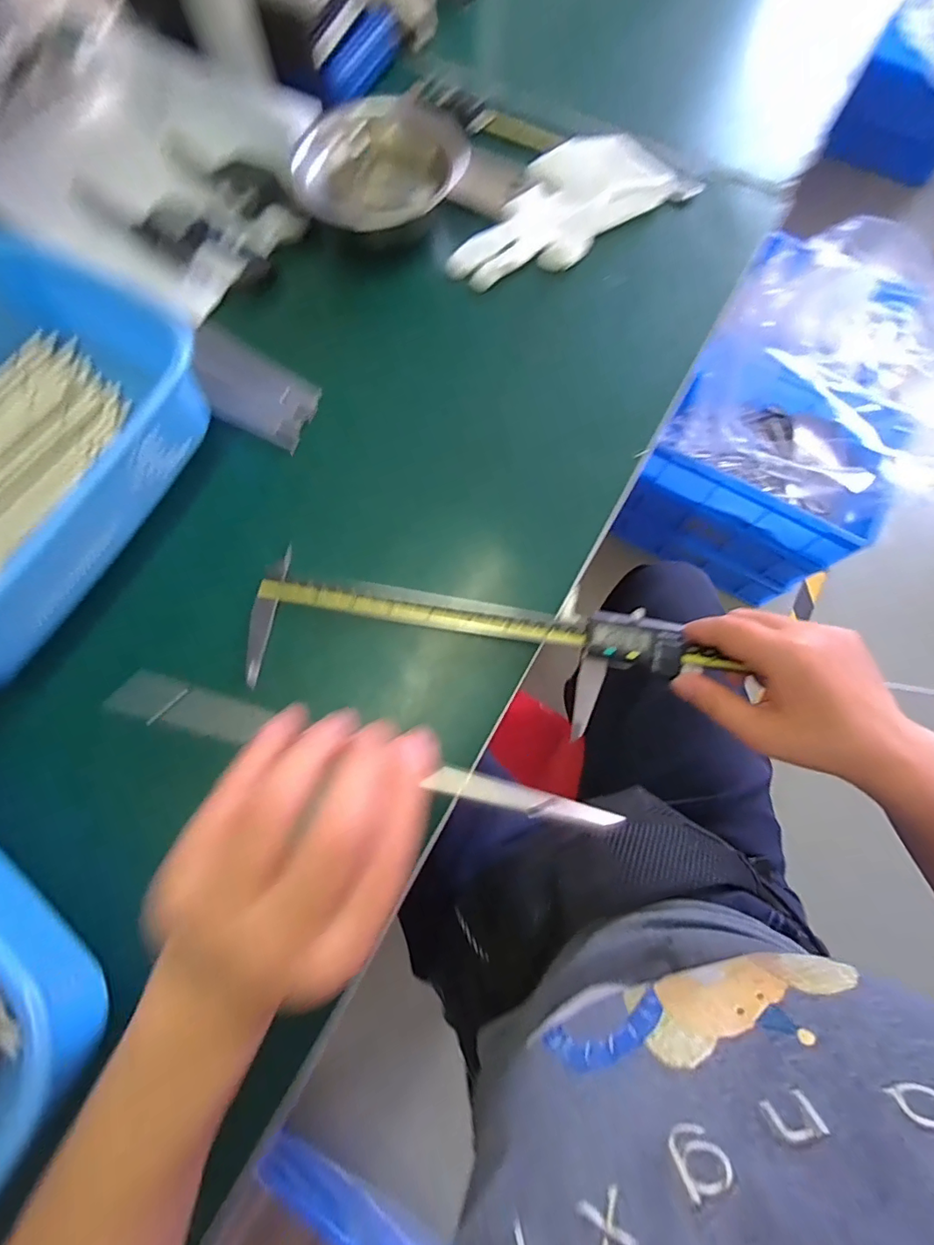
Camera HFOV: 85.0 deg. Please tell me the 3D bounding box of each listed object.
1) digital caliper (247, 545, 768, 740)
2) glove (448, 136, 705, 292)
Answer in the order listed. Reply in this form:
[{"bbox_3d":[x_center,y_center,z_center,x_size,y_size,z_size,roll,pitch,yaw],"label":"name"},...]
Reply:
[{"bbox_3d":[0.015,0.016,0.322,0.313,0.012,0.080,6,73,5],"label":"digital caliper"},{"bbox_3d":[0.077,-0.344,0.422,0.199,0.032,0.091,-35,76,-10],"label":"glove"}]

